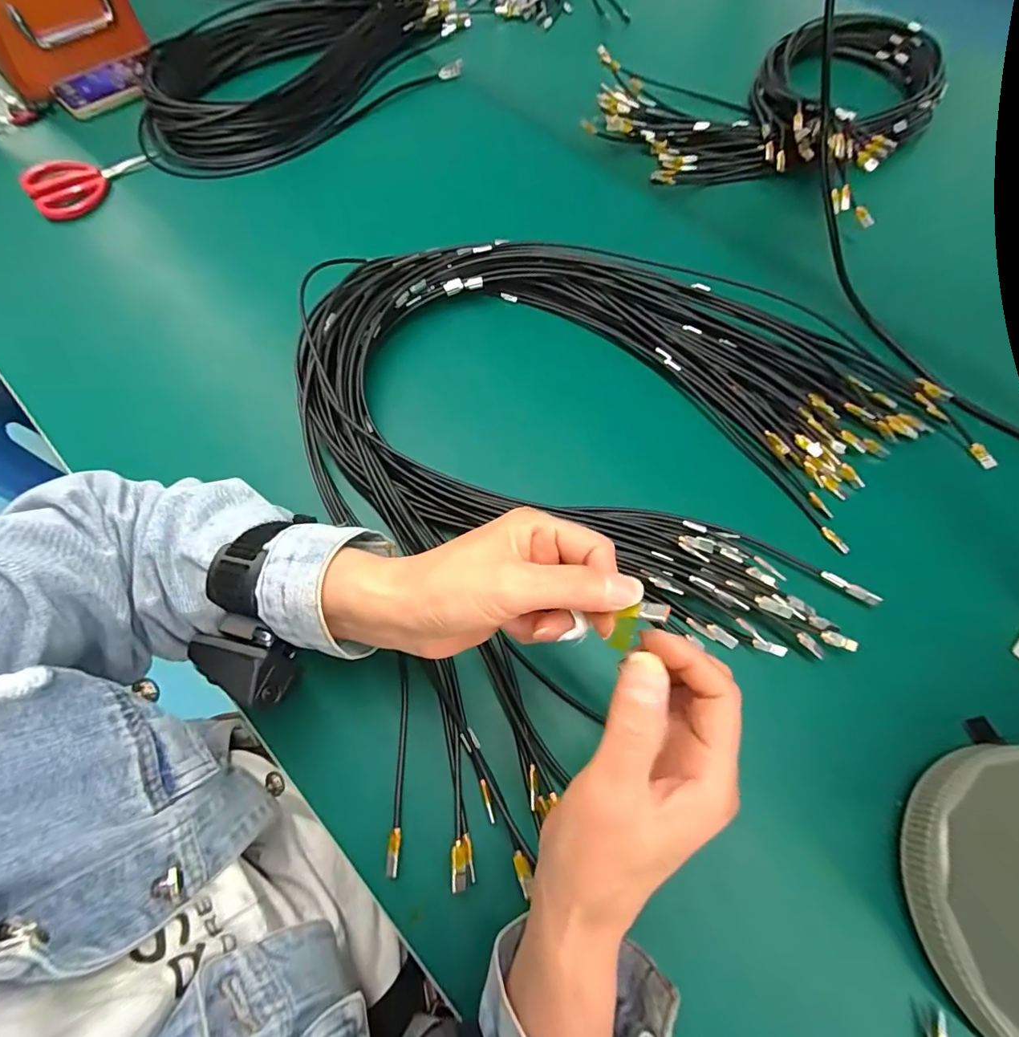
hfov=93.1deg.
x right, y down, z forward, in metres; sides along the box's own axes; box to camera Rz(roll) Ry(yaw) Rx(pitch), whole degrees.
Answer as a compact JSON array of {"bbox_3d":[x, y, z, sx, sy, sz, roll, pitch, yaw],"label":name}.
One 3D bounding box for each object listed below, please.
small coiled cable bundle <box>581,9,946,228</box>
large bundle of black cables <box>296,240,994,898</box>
[{"bbox_3d":[0.314,-0.543,0.598,0.379,0.063,0.404,26,69,11],"label":"small coiled cable bundle"},{"bbox_3d":[0.094,-0.080,0.396,0.562,0.037,0.331,17,67,6],"label":"large bundle of black cables"}]

